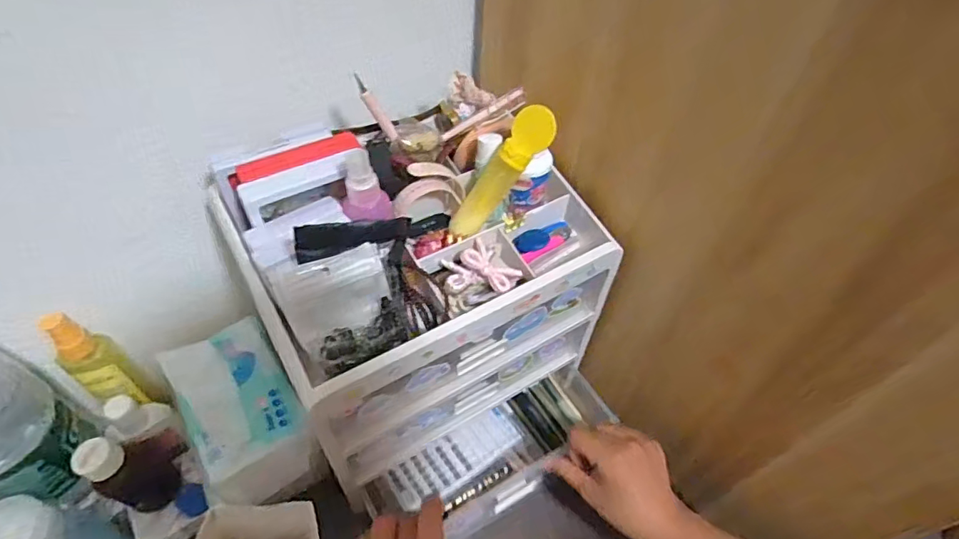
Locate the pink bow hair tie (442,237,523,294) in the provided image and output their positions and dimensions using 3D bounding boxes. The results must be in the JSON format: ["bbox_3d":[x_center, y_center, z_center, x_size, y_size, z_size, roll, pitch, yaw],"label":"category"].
[{"bbox_3d":[0.002,-0.001,0.419,0.053,0.021,0.047,-25,57,-23],"label":"pink bow hair tie"}]

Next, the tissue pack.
[{"bbox_3d":[-0.210,0.120,0.473,0.087,0.056,0.155,-24,57,-23],"label":"tissue pack"}]

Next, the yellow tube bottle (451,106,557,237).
[{"bbox_3d":[0.016,-0.078,0.432,0.024,0.121,0.034,7,41,-45],"label":"yellow tube bottle"}]

